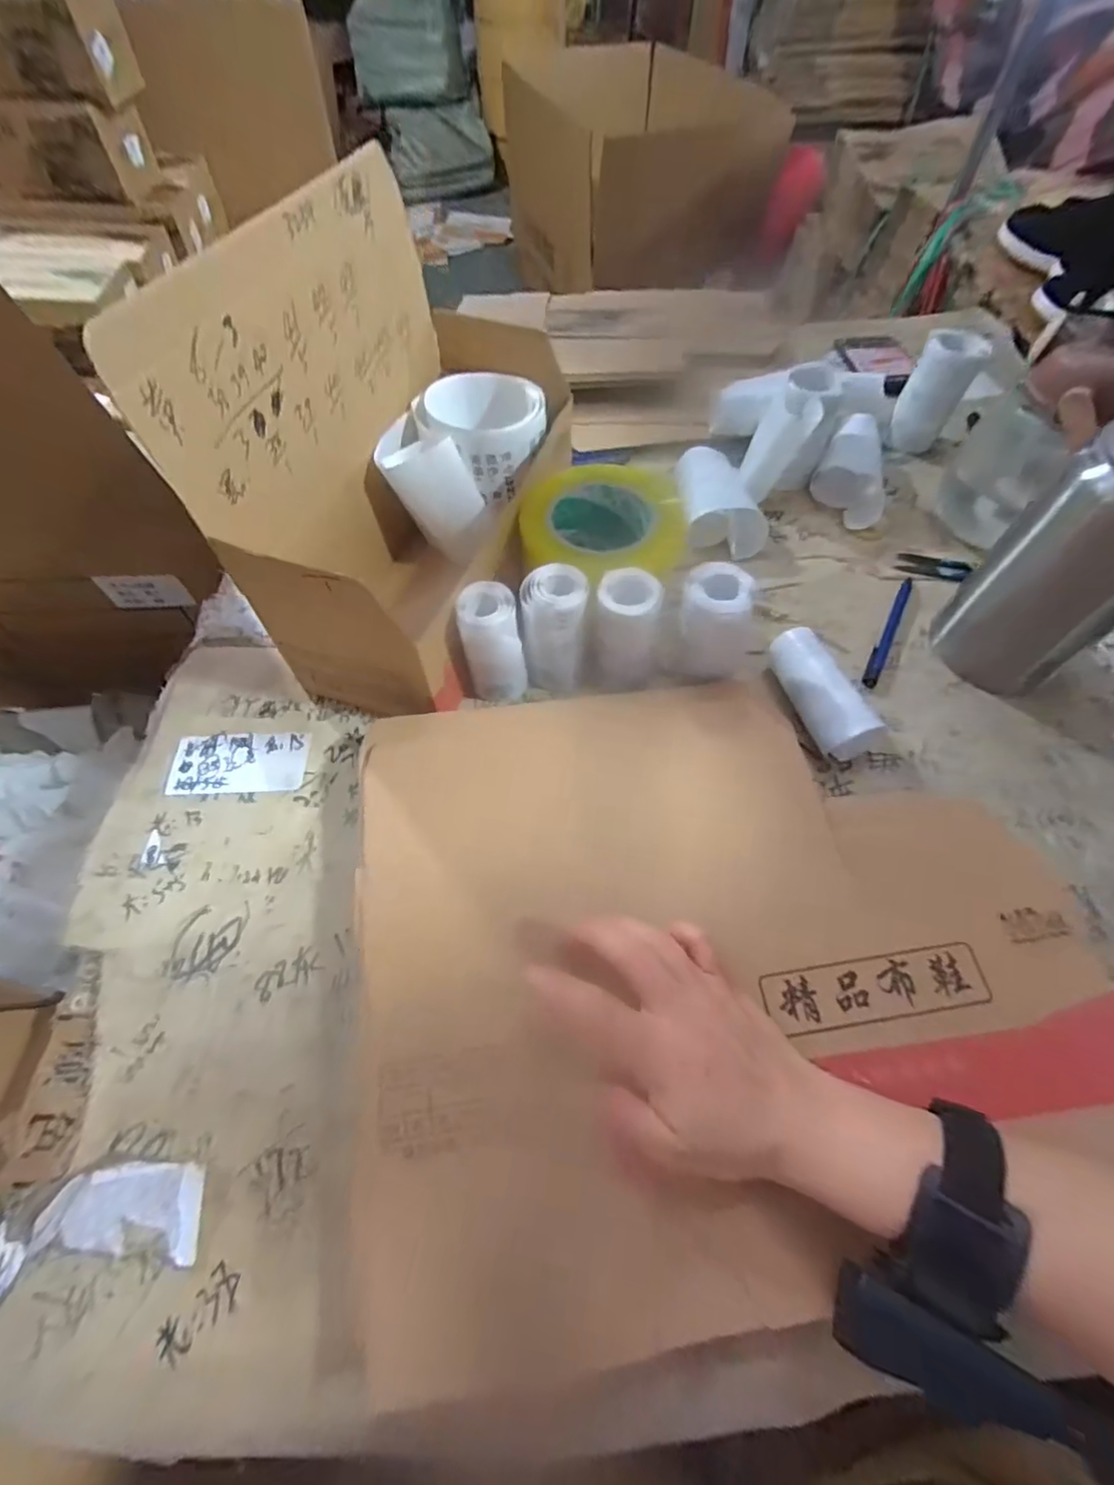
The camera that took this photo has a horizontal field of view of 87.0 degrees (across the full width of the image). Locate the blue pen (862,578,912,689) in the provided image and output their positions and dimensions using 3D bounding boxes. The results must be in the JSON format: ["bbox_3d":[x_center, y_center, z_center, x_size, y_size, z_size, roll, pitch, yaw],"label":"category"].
[{"bbox_3d":[0.280,-0.094,0.492,0.015,0.010,0.127,29,65,14],"label":"blue pen"}]

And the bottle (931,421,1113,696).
[{"bbox_3d":[0.377,-0.124,0.382,0.125,0.234,0.083,-4,63,-4],"label":"bottle"}]

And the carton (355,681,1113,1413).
[{"bbox_3d":[0.098,0.118,0.346,0.416,0.034,0.346,-7,62,-5],"label":"carton"}]

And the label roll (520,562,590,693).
[{"bbox_3d":[0.001,-0.081,0.429,0.045,0.092,0.046,6,63,9],"label":"label roll"}]

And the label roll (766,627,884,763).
[{"bbox_3d":[0.196,-0.035,0.440,0.041,0.046,0.103,-21,61,-13],"label":"label roll"}]

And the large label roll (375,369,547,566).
[{"bbox_3d":[-0.073,-0.241,0.501,0.110,0.079,0.152,33,70,21],"label":"large label roll"}]

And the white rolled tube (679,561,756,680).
[{"bbox_3d":[0.112,-0.084,0.423,0.048,0.080,0.043,11,63,12],"label":"white rolled tube"}]

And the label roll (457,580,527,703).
[{"bbox_3d":[-0.046,-0.067,0.427,0.038,0.095,0.040,0,58,0],"label":"label roll"}]

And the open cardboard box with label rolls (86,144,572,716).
[{"bbox_3d":[-0.103,-0.215,0.439,0.156,0.252,0.321,14,59,8],"label":"open cardboard box with label rolls"}]

